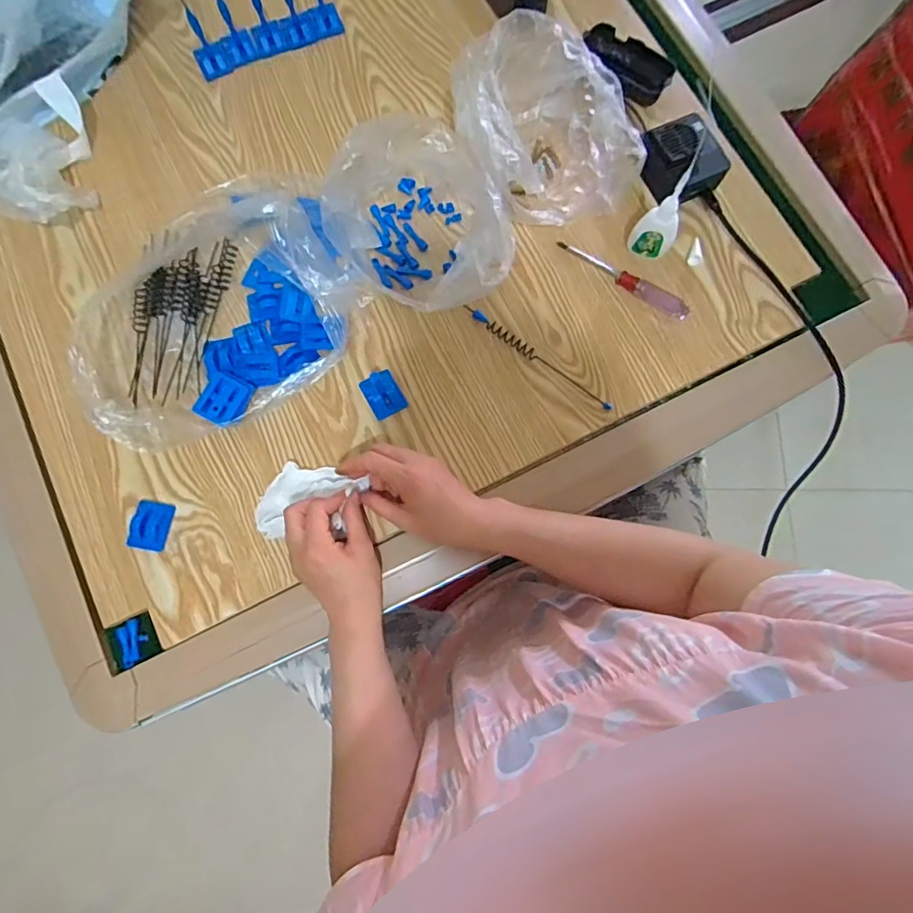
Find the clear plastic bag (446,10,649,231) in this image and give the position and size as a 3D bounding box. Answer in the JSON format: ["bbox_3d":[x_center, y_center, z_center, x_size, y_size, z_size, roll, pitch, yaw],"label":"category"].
[{"bbox_3d":[0.086,-0.328,0.526,0.163,0.101,0.168,-9,78,-2],"label":"clear plastic bag"}]

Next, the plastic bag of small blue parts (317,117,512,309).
[{"bbox_3d":[-0.037,-0.240,0.509,0.165,0.096,0.205,-13,78,-3],"label":"plastic bag of small blue parts"}]

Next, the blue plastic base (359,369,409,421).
[{"bbox_3d":[-0.072,-0.062,0.506,0.034,0.026,0.040,-28,79,-6],"label":"blue plastic base"}]

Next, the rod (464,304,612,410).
[{"bbox_3d":[0.081,-0.102,0.524,0.177,0.011,0.015,38,80,8],"label":"rod"}]

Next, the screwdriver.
[{"bbox_3d":[0.173,-0.187,0.536,0.149,0.017,0.017,36,80,7],"label":"screwdriver"}]

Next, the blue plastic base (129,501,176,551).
[{"bbox_3d":[-0.286,0.065,0.484,0.031,0.010,0.046,9,78,2],"label":"blue plastic base"}]

